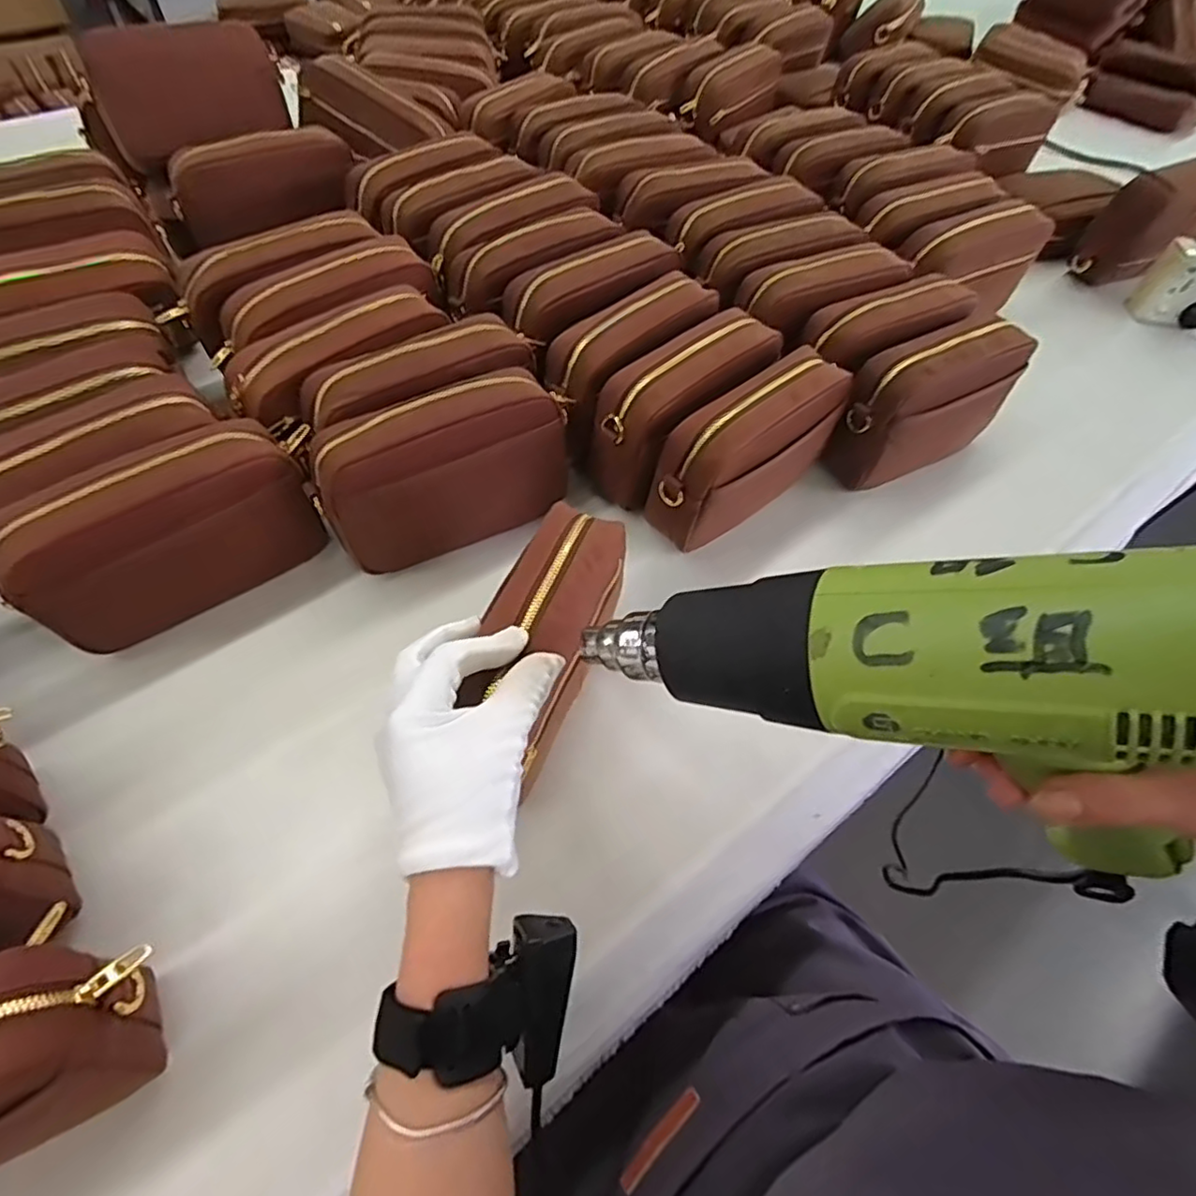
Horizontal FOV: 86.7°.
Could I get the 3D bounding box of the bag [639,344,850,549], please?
[{"bbox_3d":[0.132,-0.121,0.533,0.180,0.108,0.073,-34,65,-23],"label":"bag"}]

